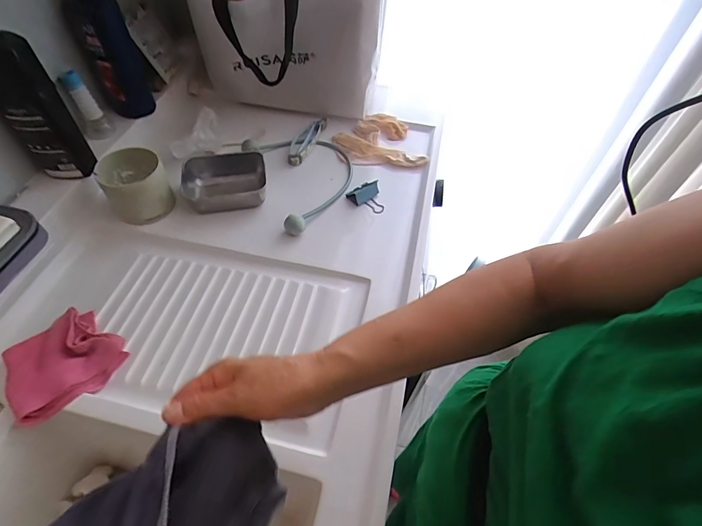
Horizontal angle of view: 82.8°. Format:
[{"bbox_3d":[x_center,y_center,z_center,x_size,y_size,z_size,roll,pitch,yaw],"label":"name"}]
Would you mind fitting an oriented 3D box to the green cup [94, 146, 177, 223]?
[{"bbox_3d":[-0.344,-0.125,0.638,0.092,0.080,0.099,2,53,-2],"label":"green cup"}]

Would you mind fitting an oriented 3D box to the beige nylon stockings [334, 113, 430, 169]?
[{"bbox_3d":[0.055,-0.247,0.791,0.172,0.028,0.135,2,53,-2],"label":"beige nylon stockings"}]

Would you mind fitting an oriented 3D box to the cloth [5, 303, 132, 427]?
[{"bbox_3d":[-0.365,0.120,0.502,0.123,0.030,0.122,39,60,23],"label":"cloth"}]

